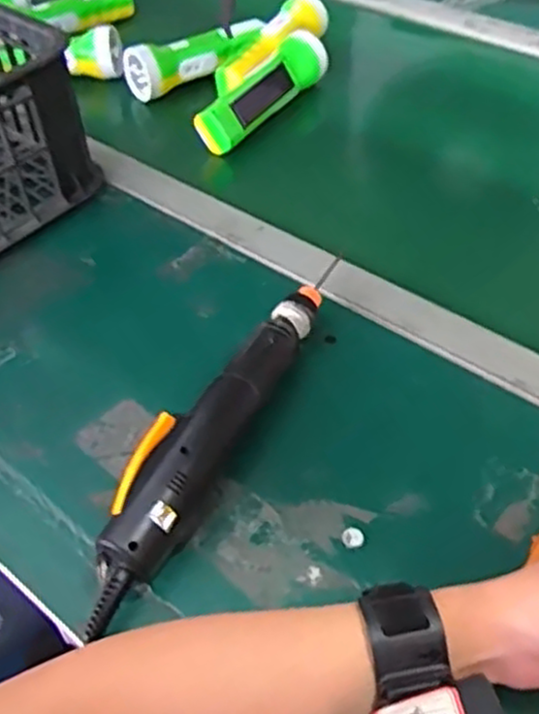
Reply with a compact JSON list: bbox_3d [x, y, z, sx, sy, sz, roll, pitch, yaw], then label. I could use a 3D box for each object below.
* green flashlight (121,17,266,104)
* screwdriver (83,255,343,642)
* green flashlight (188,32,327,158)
[{"bbox_3d":[-0.077,-0.332,0.825,0.162,0.049,0.053,-30,52,-20],"label":"green flashlight"},{"bbox_3d":[-0.032,0.038,0.489,0.042,0.043,0.289,19,53,21],"label":"screwdriver"},{"bbox_3d":[-0.001,-0.266,0.763,0.039,0.039,0.177,28,57,27],"label":"green flashlight"}]

